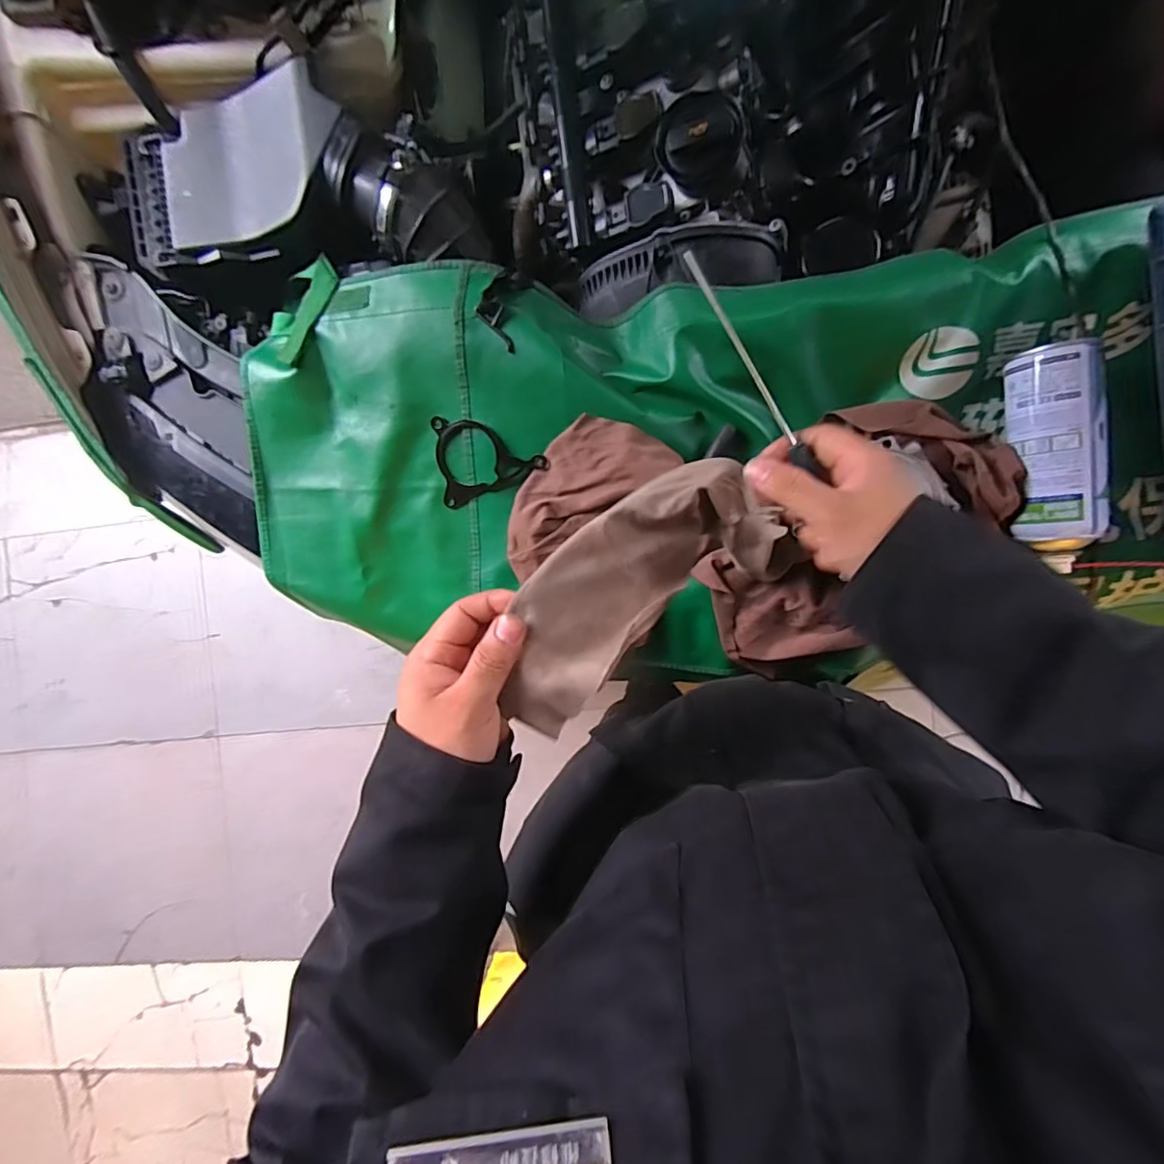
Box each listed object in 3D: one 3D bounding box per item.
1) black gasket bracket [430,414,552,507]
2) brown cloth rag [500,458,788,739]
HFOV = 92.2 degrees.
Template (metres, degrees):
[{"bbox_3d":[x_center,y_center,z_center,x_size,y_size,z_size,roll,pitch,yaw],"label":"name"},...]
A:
[{"bbox_3d":[-0.089,-0.121,0.555,0.111,0.006,0.086,-3,106,9],"label":"black gasket bracket"},{"bbox_3d":[0.045,-0.007,0.375,0.245,0.042,0.095,-38,88,-24],"label":"brown cloth rag"}]

